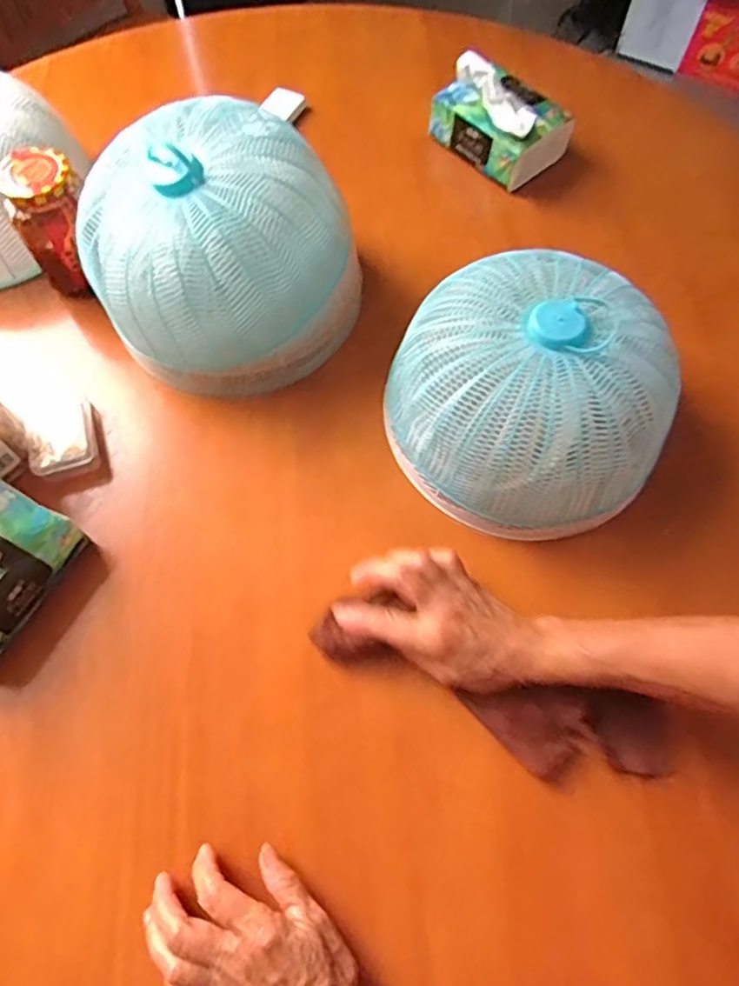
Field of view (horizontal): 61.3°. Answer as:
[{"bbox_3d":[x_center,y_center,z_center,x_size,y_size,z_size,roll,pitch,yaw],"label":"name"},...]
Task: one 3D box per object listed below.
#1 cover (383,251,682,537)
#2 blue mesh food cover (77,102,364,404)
[{"bbox_3d":[0.132,-0.086,0.518,0.228,0.124,0.209,17,67,8],"label":"cover"},{"bbox_3d":[-0.131,-0.219,0.558,0.237,0.161,0.206,0,66,1],"label":"blue mesh food cover"}]

